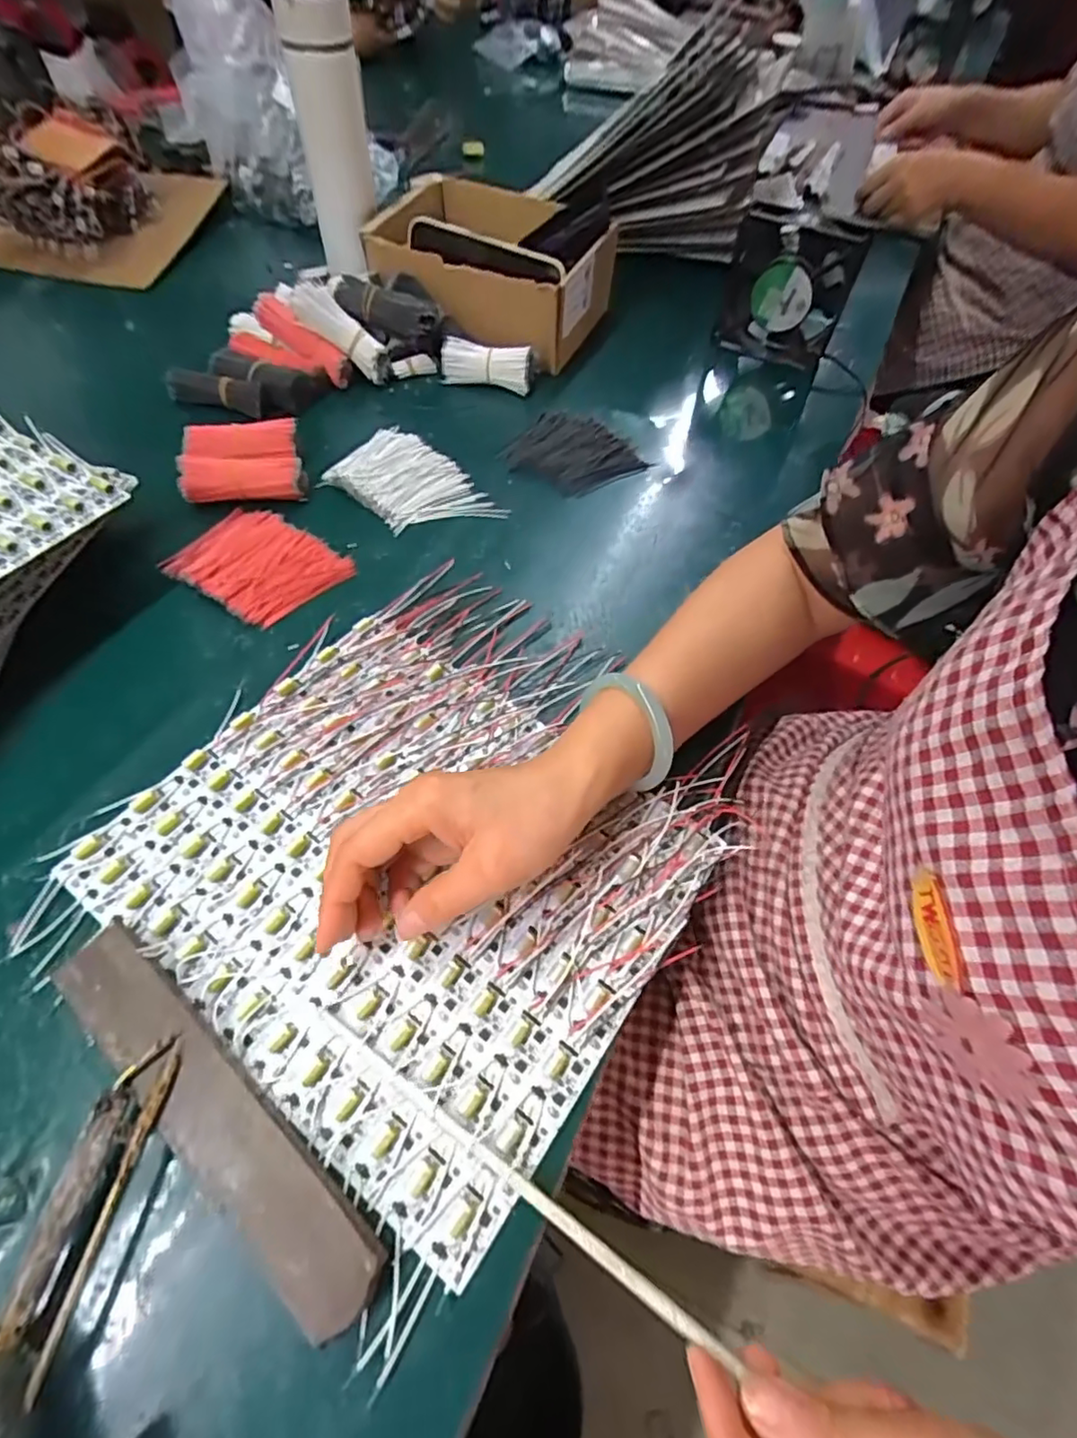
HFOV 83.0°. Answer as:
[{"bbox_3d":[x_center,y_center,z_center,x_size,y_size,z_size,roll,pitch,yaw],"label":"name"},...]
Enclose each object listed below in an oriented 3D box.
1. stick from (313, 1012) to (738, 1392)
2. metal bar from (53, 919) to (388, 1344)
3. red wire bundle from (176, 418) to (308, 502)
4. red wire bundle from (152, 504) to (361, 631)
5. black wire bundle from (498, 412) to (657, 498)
[{"bbox_3d":[-0.016,0.195,0.264,0.215,0.009,0.007,30,60,18],"label":"stick"},{"bbox_3d":[-0.145,0.171,0.271,0.199,0.018,0.034,36,62,19],"label":"metal bar"},{"bbox_3d":[-0.245,-0.216,0.512,0.093,0.031,0.079,-8,57,-8],"label":"red wire bundle"},{"bbox_3d":[-0.215,-0.120,0.464,0.117,0.015,0.088,28,60,15],"label":"red wire bundle"},{"bbox_3d":[0.029,-0.243,0.556,0.100,0.018,0.107,-36,65,-23],"label":"black wire bundle"}]

